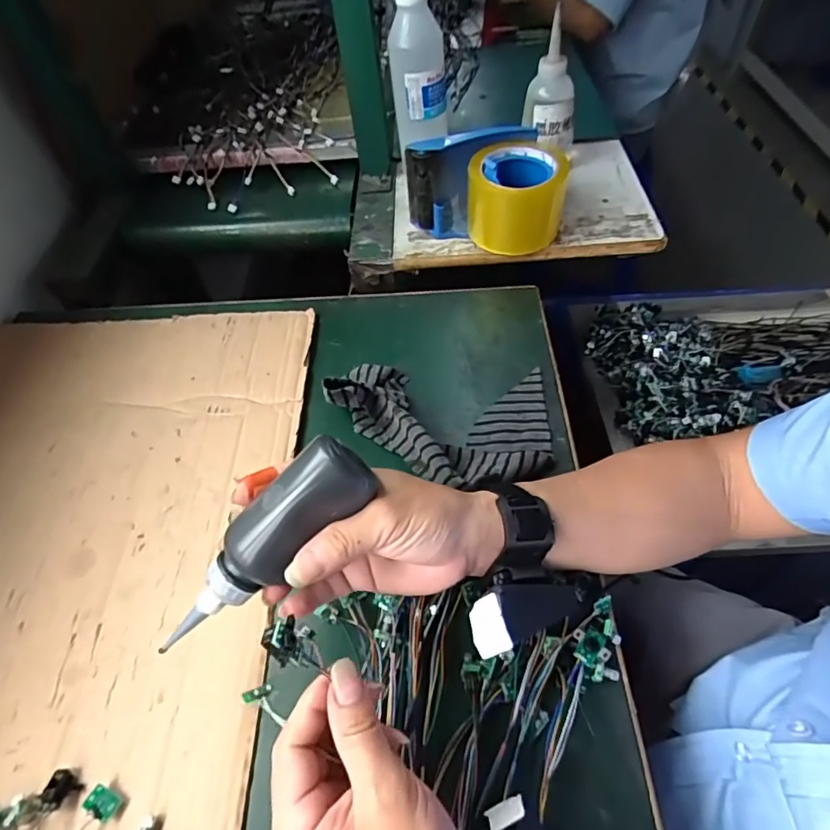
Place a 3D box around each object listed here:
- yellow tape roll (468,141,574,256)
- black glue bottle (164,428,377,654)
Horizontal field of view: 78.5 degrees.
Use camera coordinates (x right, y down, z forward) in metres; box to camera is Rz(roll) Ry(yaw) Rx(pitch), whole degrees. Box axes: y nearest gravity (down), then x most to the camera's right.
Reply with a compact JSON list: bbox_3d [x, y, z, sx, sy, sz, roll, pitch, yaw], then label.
[{"bbox_3d":[0.110,-0.233,0.554,0.100,0.084,0.096,9,55,9],"label":"yellow tape roll"},{"bbox_3d":[-0.088,0.074,0.284,0.147,0.037,0.042,-46,60,4],"label":"black glue bottle"}]

